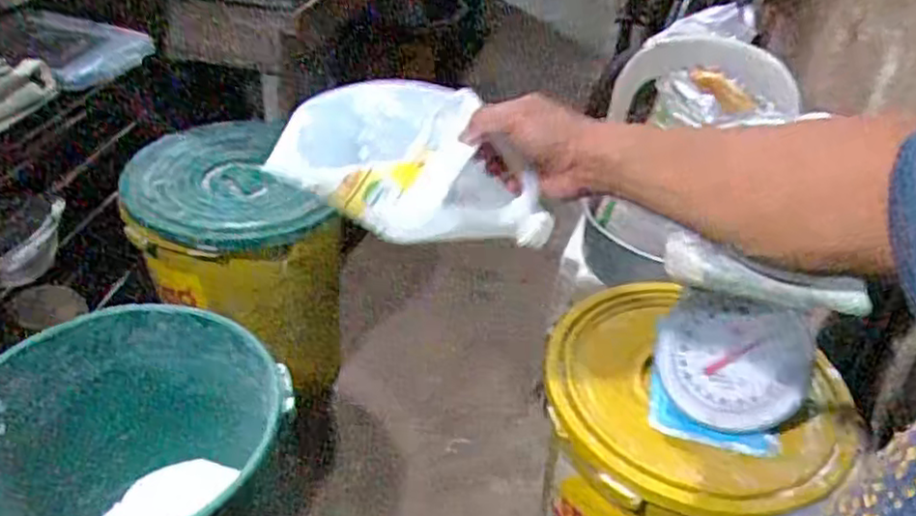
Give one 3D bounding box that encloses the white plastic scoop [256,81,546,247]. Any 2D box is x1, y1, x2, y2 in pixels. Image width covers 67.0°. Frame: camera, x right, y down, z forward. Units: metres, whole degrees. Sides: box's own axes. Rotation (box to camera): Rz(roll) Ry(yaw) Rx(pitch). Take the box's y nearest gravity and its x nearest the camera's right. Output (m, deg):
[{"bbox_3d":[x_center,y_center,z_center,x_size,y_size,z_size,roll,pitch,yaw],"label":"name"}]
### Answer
[{"bbox_3d":[-0.039,-0.078,0.628,0.244,0.116,0.131,9,37,6],"label":"white plastic scoop"}]

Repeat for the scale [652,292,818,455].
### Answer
[{"bbox_3d":[0.374,0.158,0.966,0.216,0.153,0.158,22,41,22],"label":"scale"}]

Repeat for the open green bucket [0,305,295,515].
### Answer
[{"bbox_3d":[-0.471,0.377,1.058,0.440,0.443,0.402,3,37,-2],"label":"open green bucket"}]

